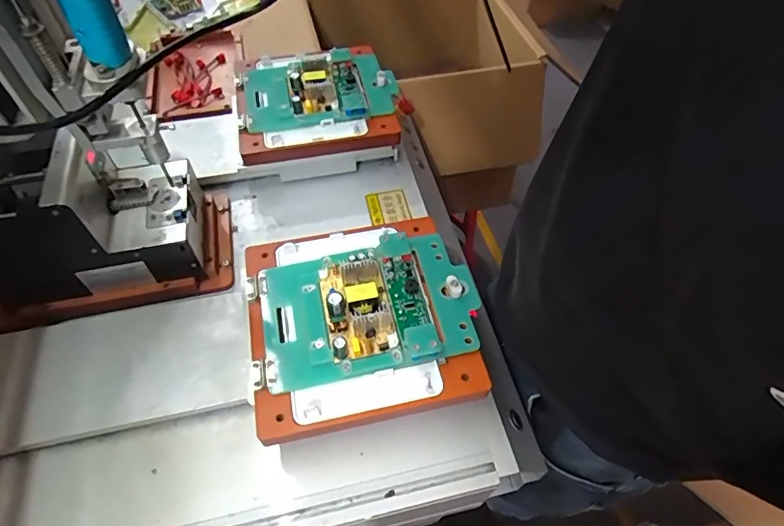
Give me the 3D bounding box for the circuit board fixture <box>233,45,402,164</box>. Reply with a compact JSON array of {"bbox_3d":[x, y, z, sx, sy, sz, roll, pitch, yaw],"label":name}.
[{"bbox_3d":[-0.099,-0.222,0.641,0.214,0.057,0.171,-8,54,-8],"label":"circuit board fixture"}]

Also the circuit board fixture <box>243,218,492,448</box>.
[{"bbox_3d":[-0.030,0.042,0.449,0.206,0.037,0.201,-9,54,-8],"label":"circuit board fixture"}]

